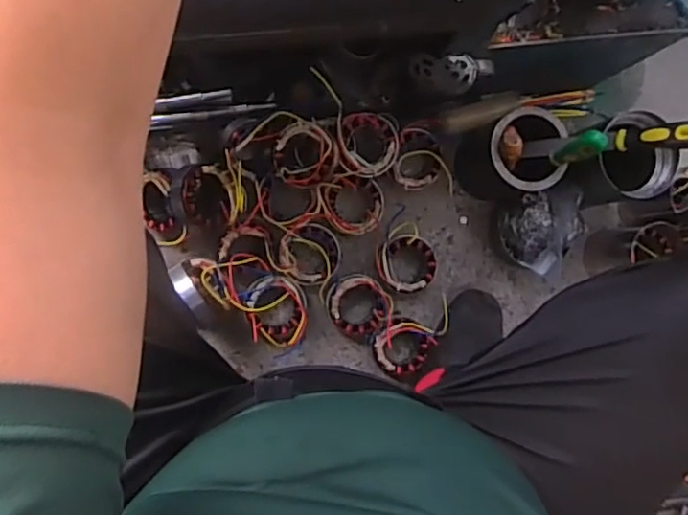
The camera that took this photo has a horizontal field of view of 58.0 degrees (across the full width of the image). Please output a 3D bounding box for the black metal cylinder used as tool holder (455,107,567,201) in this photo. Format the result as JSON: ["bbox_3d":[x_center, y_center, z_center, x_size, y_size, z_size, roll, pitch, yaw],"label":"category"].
[{"bbox_3d":[0.238,-0.142,0.899,0.100,0.154,0.106,0,88,-9],"label":"black metal cylinder used as tool holder"}]

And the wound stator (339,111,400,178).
[{"bbox_3d":[0.036,-0.158,0.886,0.092,0.050,0.090,0,88,-9],"label":"wound stator"}]

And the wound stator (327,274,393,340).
[{"bbox_3d":[0.018,0.070,0.916,0.093,0.047,0.088,0,88,-9],"label":"wound stator"}]

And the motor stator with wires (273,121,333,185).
[{"bbox_3d":[-0.057,-0.142,0.841,0.072,0.050,0.079,0,88,-9],"label":"motor stator with wires"}]

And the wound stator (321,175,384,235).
[{"bbox_3d":[0.016,-0.075,0.899,0.091,0.034,0.083,0,88,-9],"label":"wound stator"}]

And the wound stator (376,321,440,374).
[{"bbox_3d":[0.084,0.131,0.918,0.081,0.040,0.081,0,88,-9],"label":"wound stator"}]

